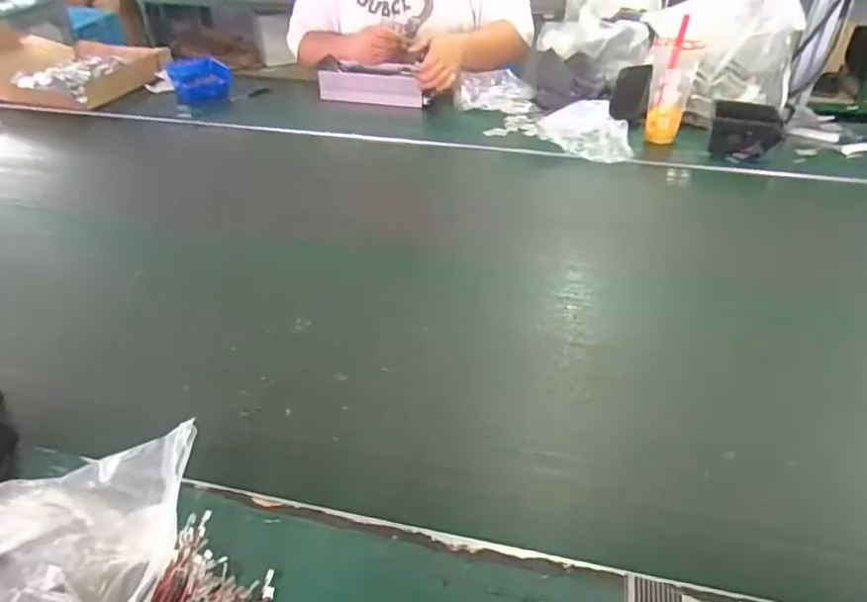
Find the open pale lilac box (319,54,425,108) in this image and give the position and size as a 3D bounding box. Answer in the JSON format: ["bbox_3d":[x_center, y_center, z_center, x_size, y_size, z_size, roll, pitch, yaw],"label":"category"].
[{"bbox_3d":[-0.139,-0.492,1.330,0.268,0.065,0.099,11,40,15],"label":"open pale lilac box"}]

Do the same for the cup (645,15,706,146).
[{"bbox_3d":[0.449,-0.407,1.121,0.079,0.198,0.079,12,40,15],"label":"cup"}]

